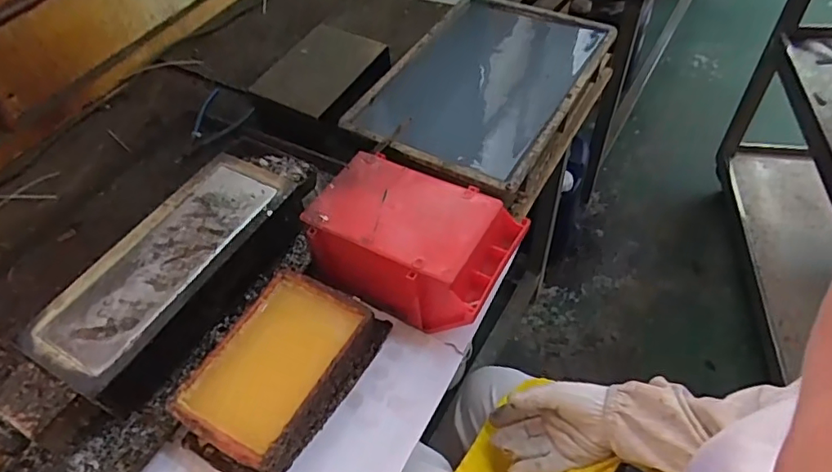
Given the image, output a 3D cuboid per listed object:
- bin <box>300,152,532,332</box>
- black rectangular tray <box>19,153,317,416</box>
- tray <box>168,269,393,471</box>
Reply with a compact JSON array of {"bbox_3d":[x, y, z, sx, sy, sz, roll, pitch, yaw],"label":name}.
[{"bbox_3d":[-0.003,0.010,0.684,0.228,0.102,0.137,22,56,21],"label":"bin"},{"bbox_3d":[-0.298,0.043,0.713,0.145,0.082,0.343,23,57,22],"label":"black rectangular tray"},{"bbox_3d":[-0.148,0.150,0.624,0.137,0.062,0.226,22,56,21],"label":"tray"}]

